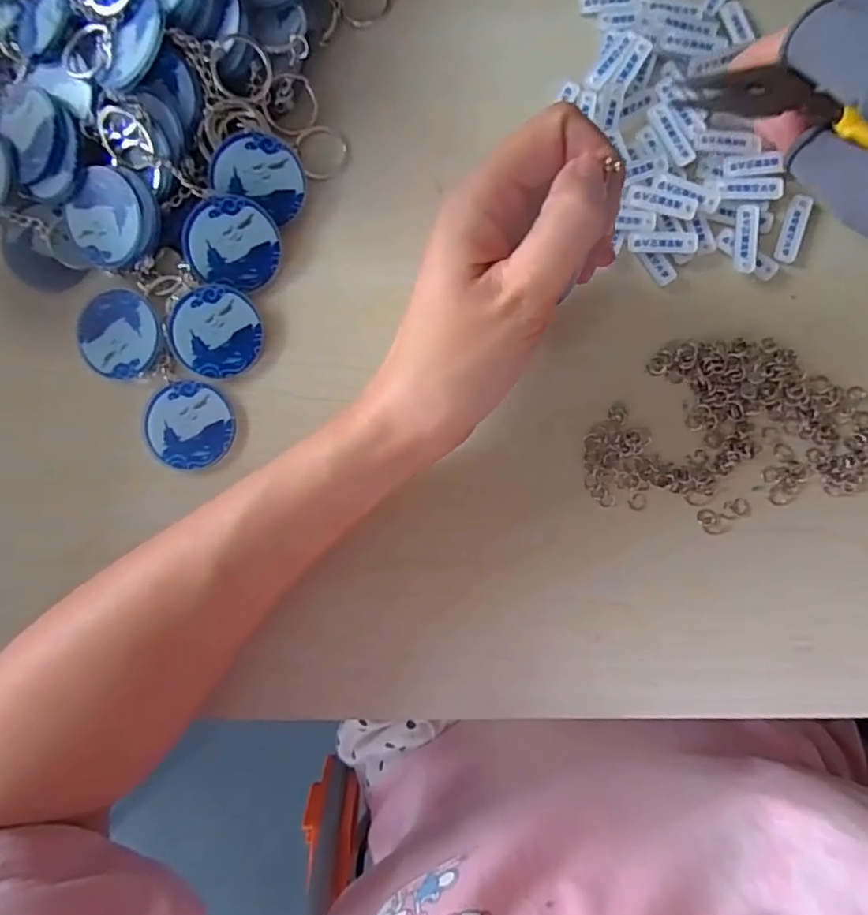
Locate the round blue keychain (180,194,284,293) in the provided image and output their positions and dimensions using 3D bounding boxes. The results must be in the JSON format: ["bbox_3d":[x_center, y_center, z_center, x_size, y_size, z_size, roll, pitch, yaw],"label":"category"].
[{"bbox_3d":[-0.088,-0.094,0.261,0.040,0.004,0.037,-3,105,-10],"label":"round blue keychain"}]

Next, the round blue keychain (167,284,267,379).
[{"bbox_3d":[-0.097,-0.056,0.263,0.039,0.006,0.039,0,88,2],"label":"round blue keychain"}]

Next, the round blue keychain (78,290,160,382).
[{"bbox_3d":[-0.139,-0.054,0.264,0.036,0.007,0.037,0,88,2],"label":"round blue keychain"}]

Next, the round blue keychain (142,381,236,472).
[{"bbox_3d":[-0.110,-0.014,0.267,0.039,0.004,0.039,0,88,2],"label":"round blue keychain"}]

